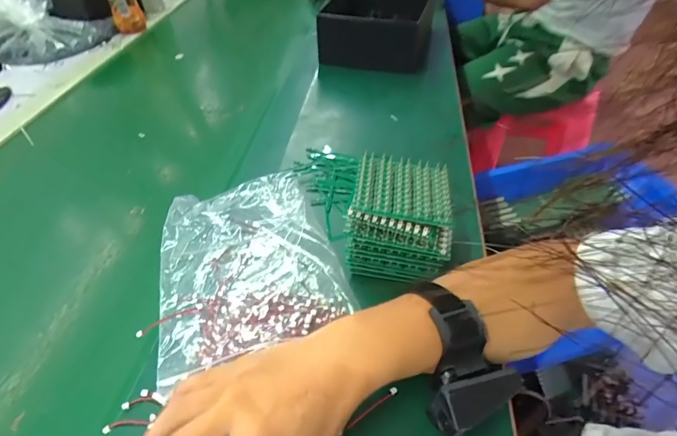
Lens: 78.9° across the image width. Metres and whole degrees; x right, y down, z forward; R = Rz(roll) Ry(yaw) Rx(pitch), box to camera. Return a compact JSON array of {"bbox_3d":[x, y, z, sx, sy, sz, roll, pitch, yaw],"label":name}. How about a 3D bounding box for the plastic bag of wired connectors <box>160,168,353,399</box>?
[{"bbox_3d":[-0.091,0.035,0.411,0.166,0.029,0.230,-15,44,-11],"label":"plastic bag of wired connectors"}]

